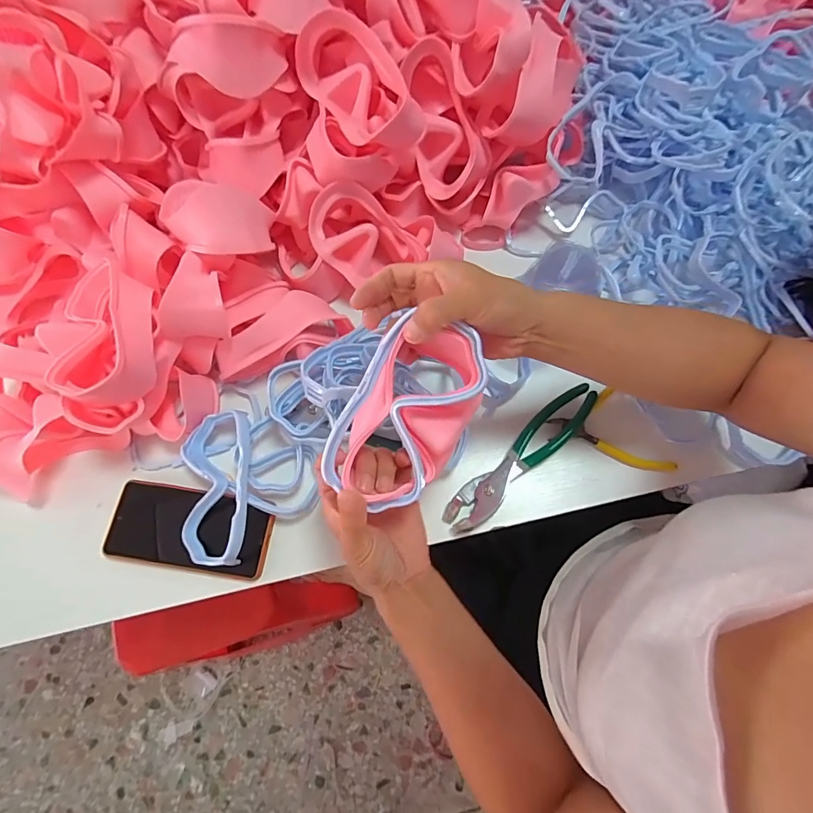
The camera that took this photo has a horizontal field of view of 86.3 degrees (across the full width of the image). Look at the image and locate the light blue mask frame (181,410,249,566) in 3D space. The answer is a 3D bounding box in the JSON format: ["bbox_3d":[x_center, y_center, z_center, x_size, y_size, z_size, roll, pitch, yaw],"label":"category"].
[{"bbox_3d":[-0.186,0.077,0.422,0.072,0.028,0.147,-9,70,-1],"label":"light blue mask frame"}]

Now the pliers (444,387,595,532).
[{"bbox_3d":[0.118,0.052,0.441,0.200,0.019,0.038,-40,74,-11],"label":"pliers"}]

